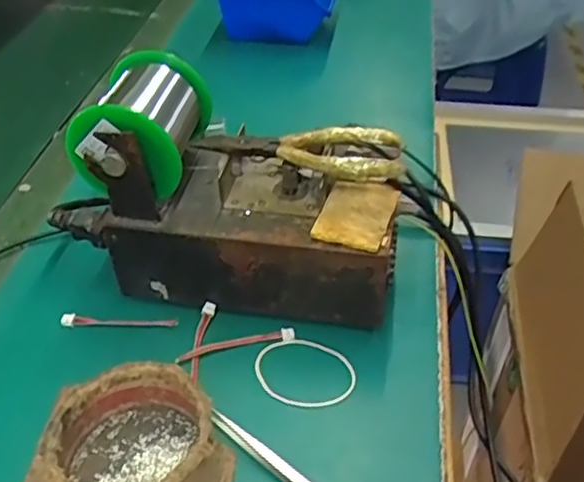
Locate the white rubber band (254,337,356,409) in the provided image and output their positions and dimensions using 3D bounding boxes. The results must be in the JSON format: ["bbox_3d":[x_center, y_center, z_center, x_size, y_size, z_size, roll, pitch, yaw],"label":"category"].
[{"bbox_3d":[0.009,0.080,0.399,0.062,0.005,0.050,18,44,19],"label":"white rubber band"}]

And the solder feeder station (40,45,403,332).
[{"bbox_3d":[-0.041,-0.034,0.431,0.222,0.126,0.106,7,43,6],"label":"solder feeder station"}]

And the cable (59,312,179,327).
[{"bbox_3d":[-0.114,0.053,0.429,0.076,0.004,0.008,4,42,2],"label":"cable"}]

